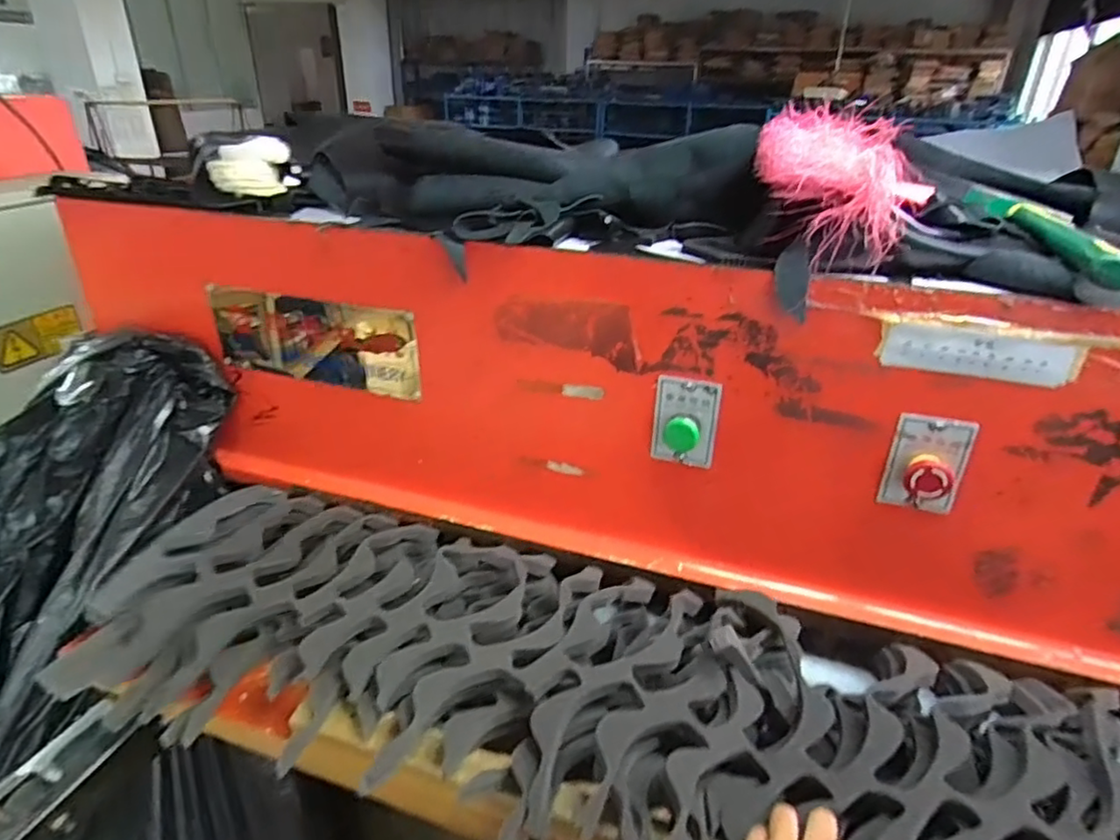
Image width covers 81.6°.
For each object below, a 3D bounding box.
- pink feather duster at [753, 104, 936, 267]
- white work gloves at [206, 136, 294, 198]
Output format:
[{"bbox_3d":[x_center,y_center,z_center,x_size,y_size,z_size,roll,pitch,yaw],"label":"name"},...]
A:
[{"bbox_3d":[0.216,-0.188,0.512,0.122,0.095,0.096,13,27,12],"label":"pink feather duster"},{"bbox_3d":[-0.351,-0.287,0.737,0.086,0.057,0.057,-5,29,-24],"label":"white work gloves"}]

